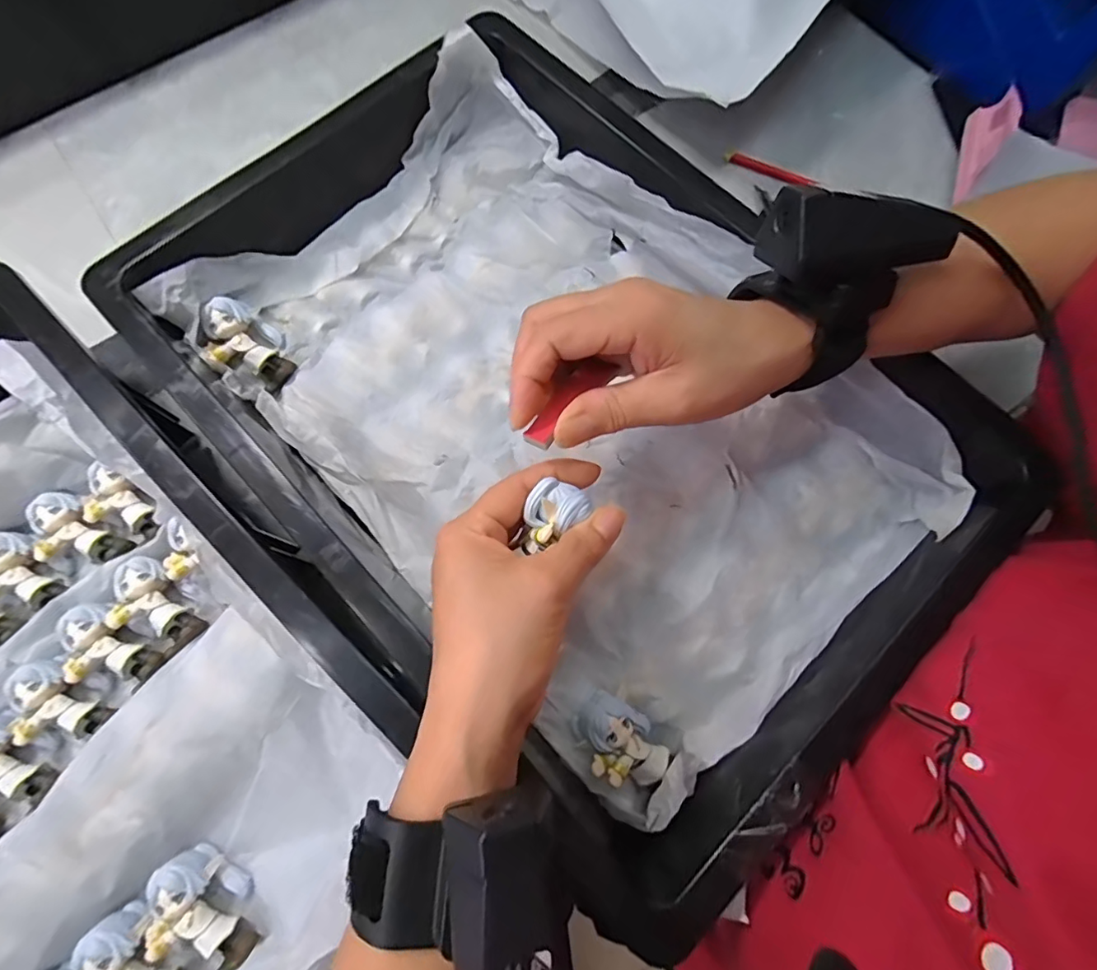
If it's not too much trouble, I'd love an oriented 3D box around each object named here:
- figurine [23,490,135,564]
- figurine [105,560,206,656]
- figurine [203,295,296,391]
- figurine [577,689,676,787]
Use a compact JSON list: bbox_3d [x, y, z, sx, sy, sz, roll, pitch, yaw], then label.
[{"bbox_3d":[-0.286,0.031,0.314,0.061,0.015,0.035,33,77,7],"label":"figurine"},{"bbox_3d":[-0.230,0.072,0.301,0.033,0.020,0.058,-41,80,-11],"label":"figurine"},{"bbox_3d":[-0.191,-0.087,0.332,0.059,0.019,0.039,37,85,-17],"label":"figurine"},{"bbox_3d":[0.038,0.134,0.271,0.053,0.022,0.035,31,77,6],"label":"figurine"}]

